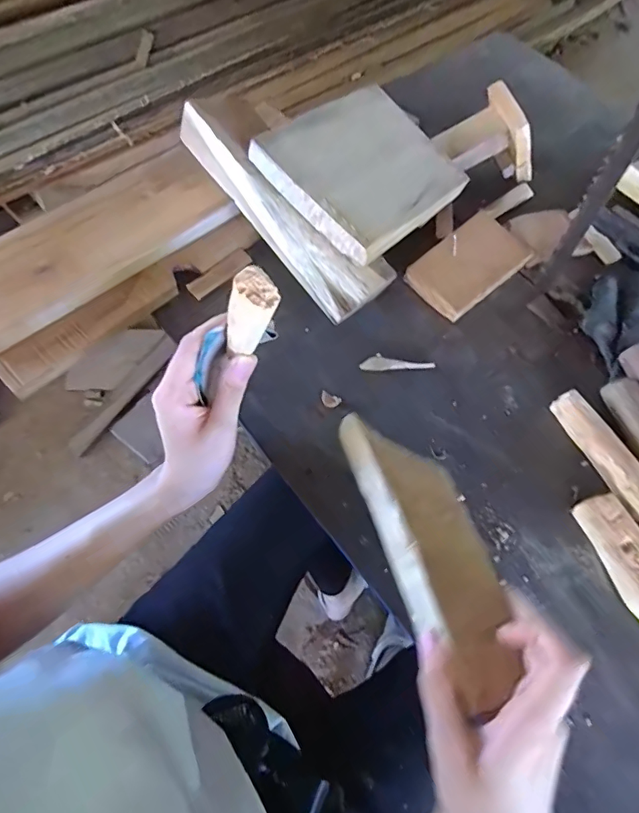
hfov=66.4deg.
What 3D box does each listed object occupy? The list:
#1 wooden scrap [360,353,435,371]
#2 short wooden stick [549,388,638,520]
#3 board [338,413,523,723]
[{"bbox_3d":[0.070,-0.041,0.445,0.067,0.004,0.015,-3,64,-4],"label":"wooden scrap"},{"bbox_3d":[0.236,0.038,0.401,0.025,0.025,0.113,-22,67,-13],"label":"short wooden stick"},{"bbox_3d":[0.073,0.086,0.315,0.065,0.021,0.185,-20,66,-12],"label":"board"}]

